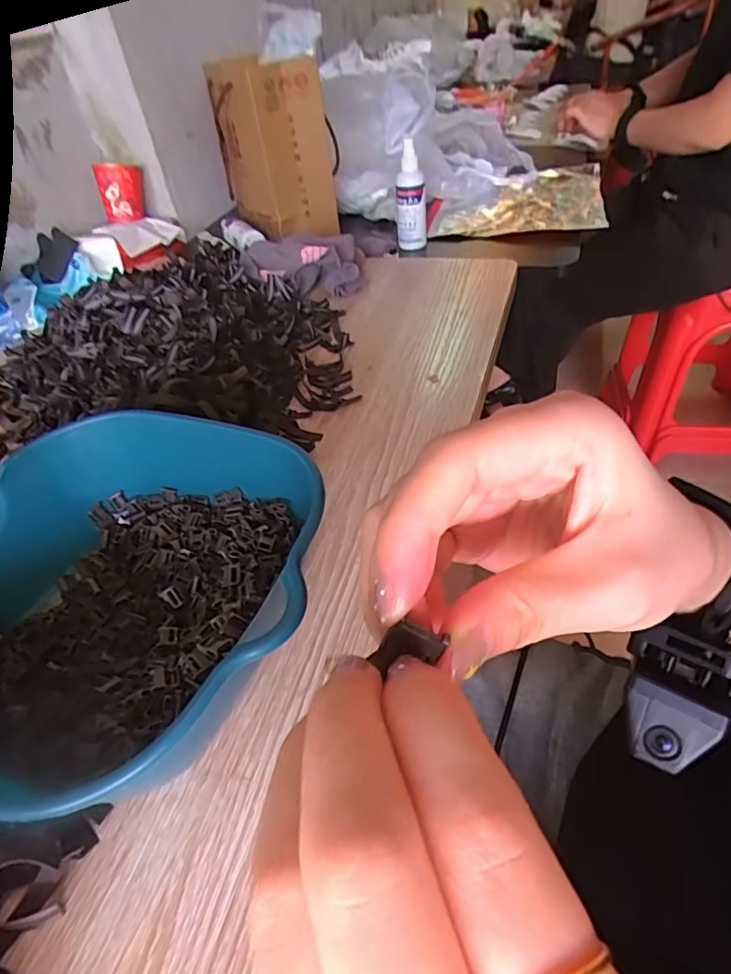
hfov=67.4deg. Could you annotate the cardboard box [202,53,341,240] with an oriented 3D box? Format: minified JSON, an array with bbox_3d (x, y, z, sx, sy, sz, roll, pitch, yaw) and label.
[{"bbox_3d":[-0.136,-0.490,0.793,0.105,0.201,0.166,-33,49,-24],"label":"cardboard box"}]

